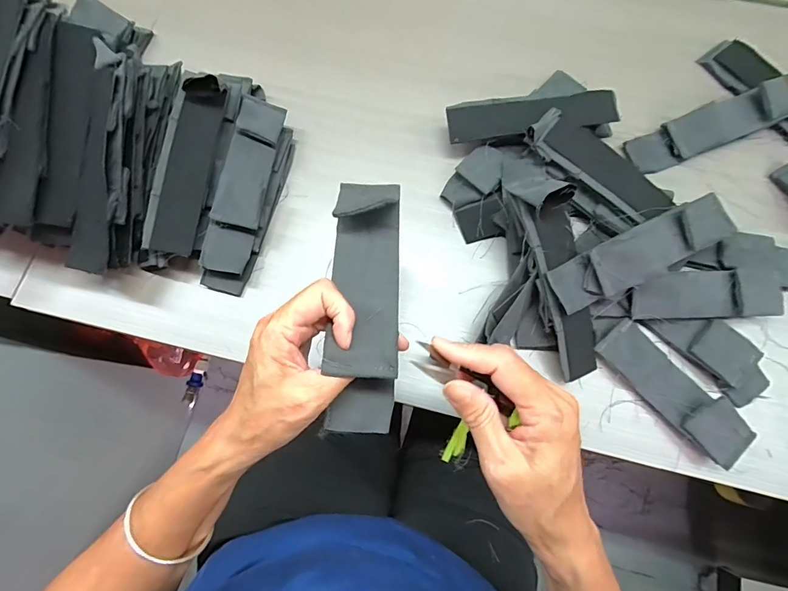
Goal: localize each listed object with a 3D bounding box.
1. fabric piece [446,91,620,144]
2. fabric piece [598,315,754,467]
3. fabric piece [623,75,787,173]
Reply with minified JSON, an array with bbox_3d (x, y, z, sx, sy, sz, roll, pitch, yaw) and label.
[{"bbox_3d":[0.153,-0.202,0.436,0.185,0.015,0.050,-10,84,2],"label":"fabric piece"},{"bbox_3d":[0.268,0.089,0.378,0.051,0.011,0.148,-41,76,-7],"label":"fabric piece"},{"bbox_3d":[0.362,-0.192,0.446,0.194,0.030,0.050,-20,76,-5],"label":"fabric piece"}]

